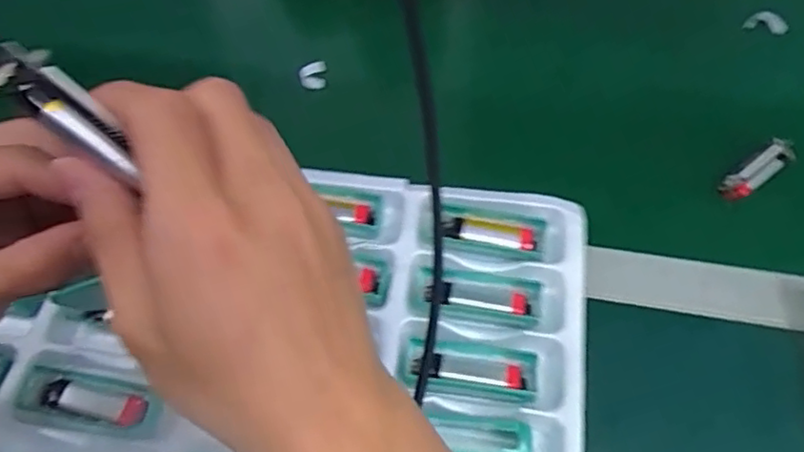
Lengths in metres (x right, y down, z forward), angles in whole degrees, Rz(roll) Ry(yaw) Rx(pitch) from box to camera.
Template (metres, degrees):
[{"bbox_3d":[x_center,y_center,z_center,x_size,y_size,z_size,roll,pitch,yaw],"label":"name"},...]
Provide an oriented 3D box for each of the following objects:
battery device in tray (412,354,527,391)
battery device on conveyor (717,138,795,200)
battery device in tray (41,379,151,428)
[{"bbox_3d":[0.041,0.090,0.392,0.070,0.009,0.016,5,58,5],"label":"battery device in tray"},{"bbox_3d":[0.268,-0.042,0.482,0.070,0.013,0.019,-32,62,-17],"label":"battery device on conveyor"},{"bbox_3d":[-0.185,0.107,0.385,0.063,0.008,0.018,11,59,9],"label":"battery device in tray"}]

